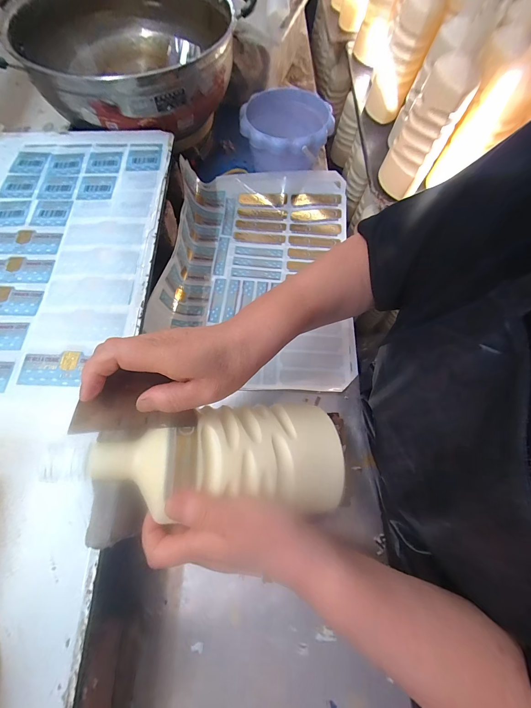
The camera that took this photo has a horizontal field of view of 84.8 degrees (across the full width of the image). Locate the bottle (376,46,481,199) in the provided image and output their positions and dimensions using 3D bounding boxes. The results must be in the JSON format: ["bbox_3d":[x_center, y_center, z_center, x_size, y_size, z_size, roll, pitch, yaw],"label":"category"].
[{"bbox_3d":[0.252,-0.354,0.468,0.081,0.181,0.058,26,70,10],"label":"bottle"}]

